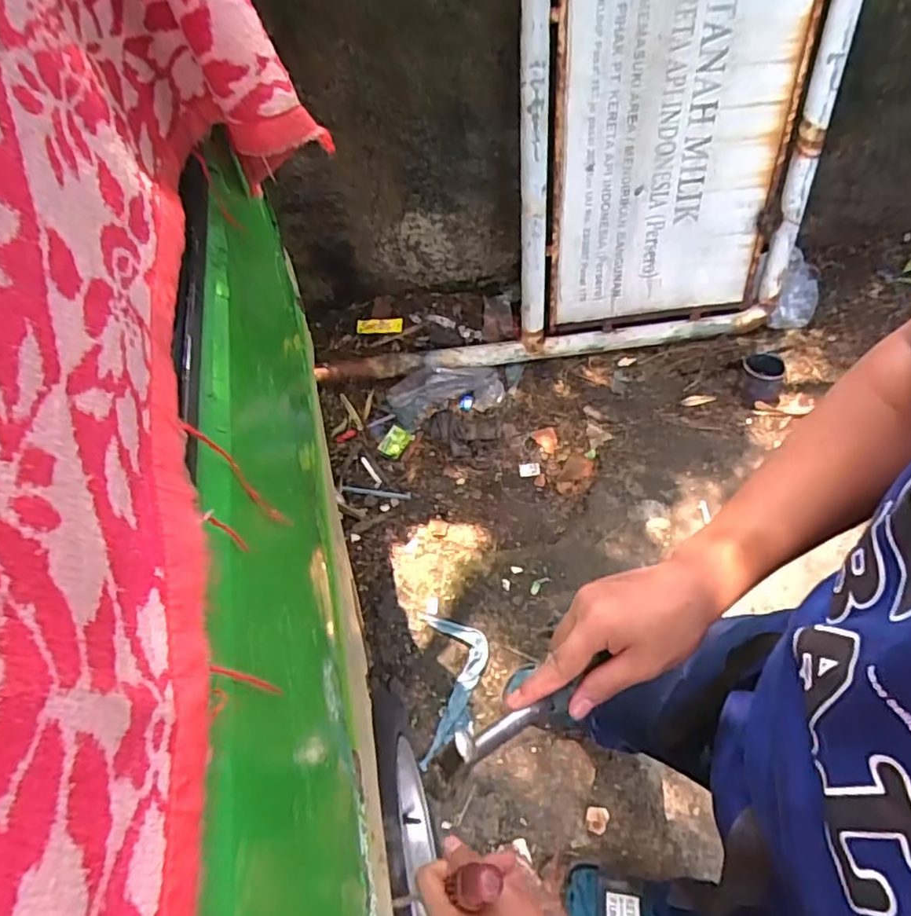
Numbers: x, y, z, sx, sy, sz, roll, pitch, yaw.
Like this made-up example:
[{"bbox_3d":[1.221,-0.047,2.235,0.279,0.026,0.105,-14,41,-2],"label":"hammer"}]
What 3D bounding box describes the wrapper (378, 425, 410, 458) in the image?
[{"bbox_3d":[-0.155,-0.039,1.591,0.064,0.012,0.083,26,73,10],"label":"wrapper"}]

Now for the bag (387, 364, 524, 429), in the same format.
[{"bbox_3d":[0.005,-0.175,1.619,0.357,0.093,0.110,-12,53,-5],"label":"bag"}]

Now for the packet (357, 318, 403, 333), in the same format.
[{"bbox_3d":[-0.211,-0.368,1.731,0.128,0.039,0.012,-3,21,0],"label":"packet"}]

